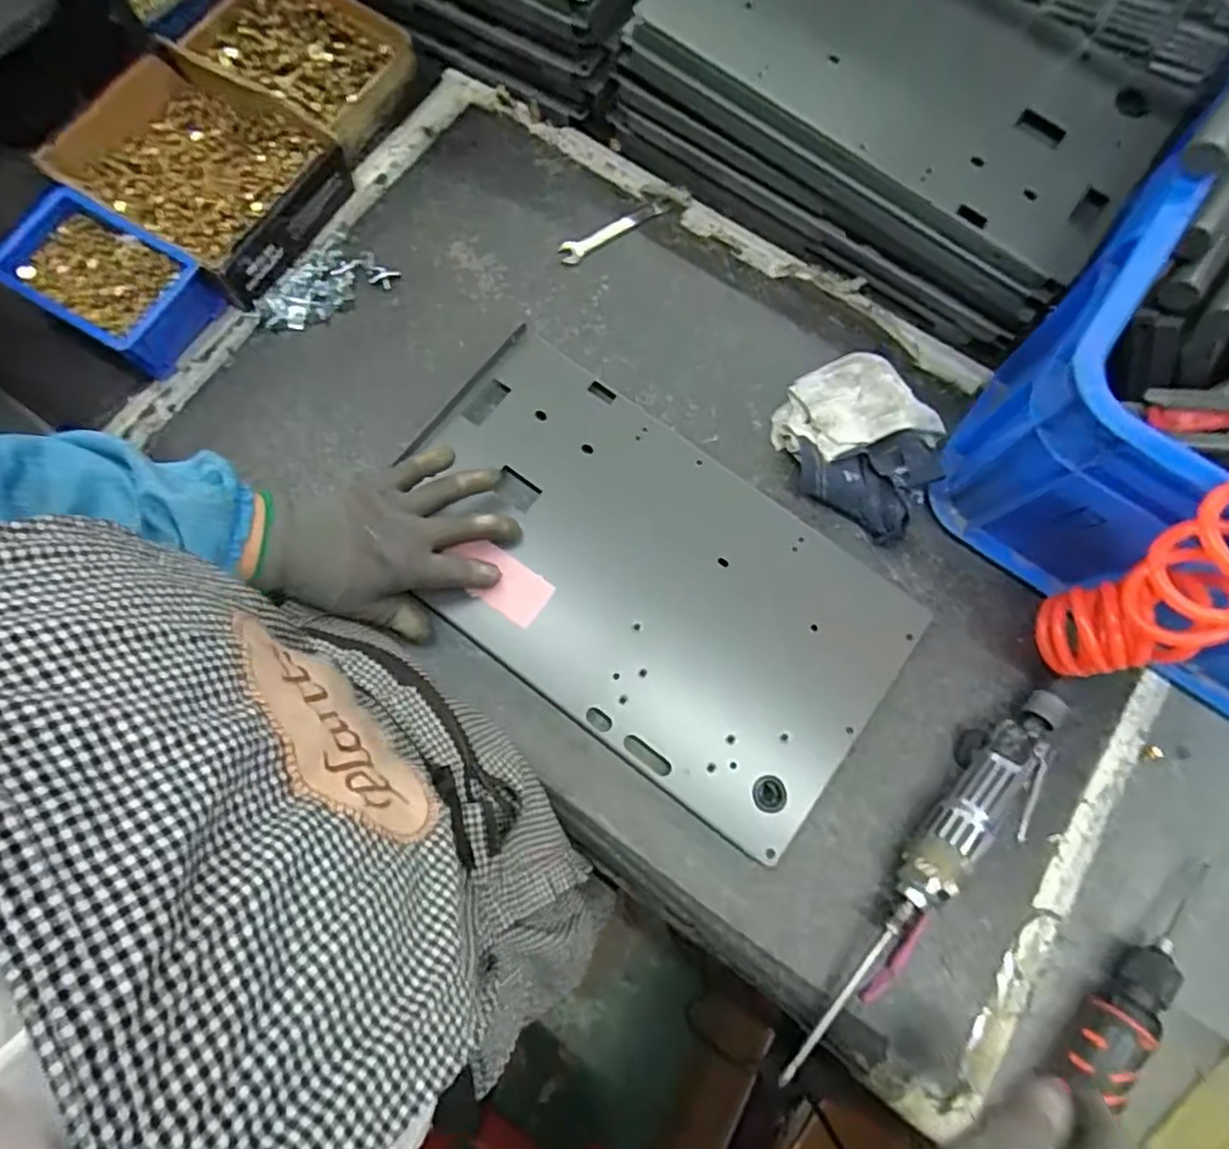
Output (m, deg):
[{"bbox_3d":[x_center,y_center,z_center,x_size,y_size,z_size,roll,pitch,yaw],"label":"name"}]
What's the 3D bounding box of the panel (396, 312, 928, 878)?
[{"bbox_3d":[0.018,-0.001,0.523,0.408,0.015,0.231,36,78,8],"label":"panel"}]

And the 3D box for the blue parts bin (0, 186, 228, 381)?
[{"bbox_3d":[-0.437,-0.251,0.570,0.180,0.049,0.100,32,78,7],"label":"blue parts bin"}]

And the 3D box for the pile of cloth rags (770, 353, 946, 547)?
[{"bbox_3d":[0.204,-0.114,0.551,0.135,0.050,0.130,0,76,-1],"label":"pile of cloth rags"}]

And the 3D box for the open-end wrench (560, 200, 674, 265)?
[{"bbox_3d":[0.003,-0.318,0.611,0.118,0.006,0.018,-30,78,-8],"label":"open-end wrench"}]

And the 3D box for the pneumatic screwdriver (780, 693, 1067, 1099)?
[{"bbox_3d":[0.228,0.218,0.477,0.054,0.044,0.319,39,79,8],"label":"pneumatic screwdriver"}]

